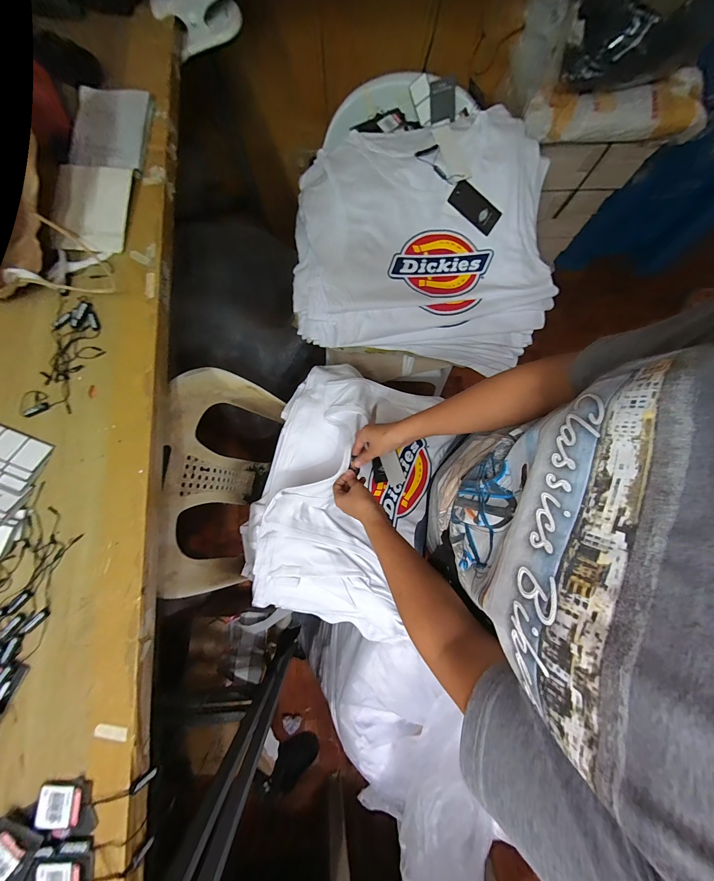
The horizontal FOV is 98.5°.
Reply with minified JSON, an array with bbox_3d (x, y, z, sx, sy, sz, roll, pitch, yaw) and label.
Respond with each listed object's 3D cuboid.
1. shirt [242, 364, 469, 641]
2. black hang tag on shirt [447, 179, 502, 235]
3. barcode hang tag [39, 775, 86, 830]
[{"bbox_3d":[-0.025,0.094,0.629,0.342,0.136,0.491,24,80,3],"label":"shirt"},{"bbox_3d":[0.236,-0.468,0.616,0.107,0.006,0.048,30,104,-13],"label":"black hang tag on shirt"},{"bbox_3d":[-0.301,0.370,0.311,0.042,0.004,0.039,-3,80,-2],"label":"barcode hang tag"}]

